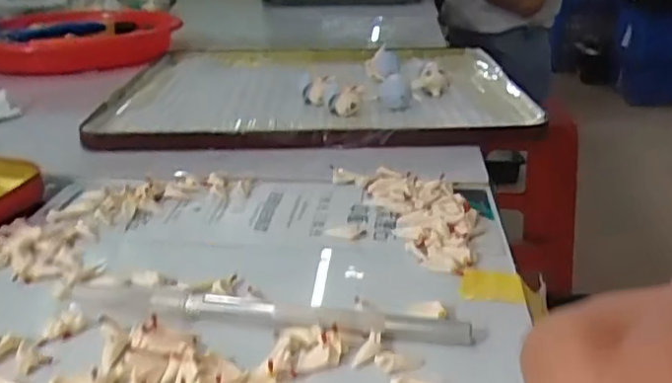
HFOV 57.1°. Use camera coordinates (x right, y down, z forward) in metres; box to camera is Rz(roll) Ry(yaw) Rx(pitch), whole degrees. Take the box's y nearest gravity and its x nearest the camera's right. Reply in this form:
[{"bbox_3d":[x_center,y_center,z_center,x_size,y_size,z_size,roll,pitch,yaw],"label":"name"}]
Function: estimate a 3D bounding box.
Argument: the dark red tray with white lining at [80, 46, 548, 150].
[{"bbox_3d":[-0.006,-0.086,0.492,0.290,0.027,0.254,1,24,4],"label":"dark red tray with white lining"}]

